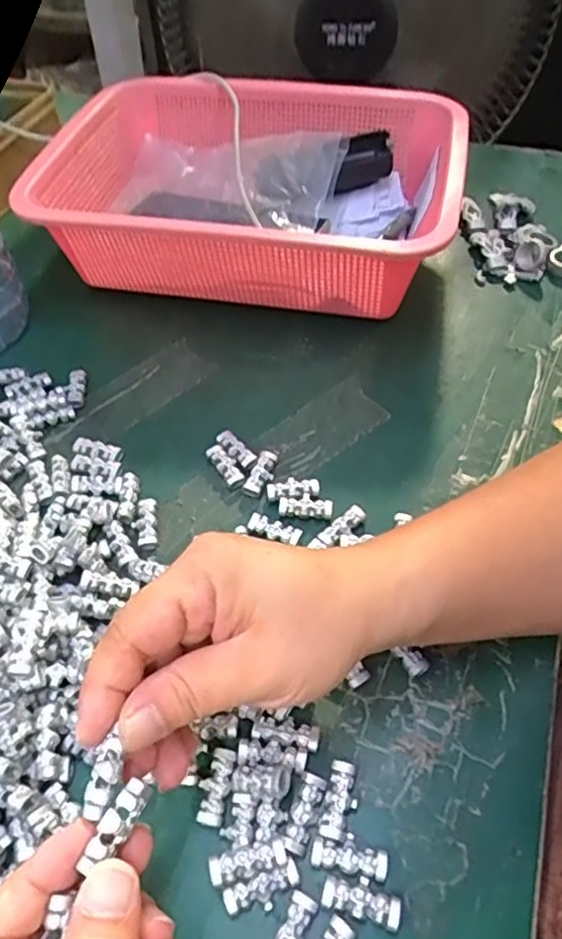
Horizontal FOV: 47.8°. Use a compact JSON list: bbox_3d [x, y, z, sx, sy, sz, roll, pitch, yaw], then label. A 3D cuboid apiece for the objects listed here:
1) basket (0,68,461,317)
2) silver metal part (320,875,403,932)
[{"bbox_3d":[-0.015,-0.209,0.487,0.284,0.091,0.213,10,53,10],"label":"basket"},{"bbox_3d":[0.032,0.166,0.244,0.030,0.007,0.013,13,54,12],"label":"silver metal part"}]

